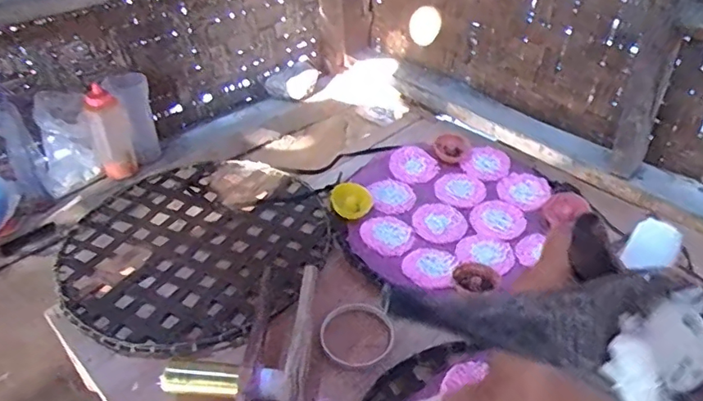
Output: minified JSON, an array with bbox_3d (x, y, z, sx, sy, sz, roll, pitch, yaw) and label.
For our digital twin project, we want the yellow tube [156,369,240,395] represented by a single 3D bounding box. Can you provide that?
[{"bbox_3d":[-0.159,0.189,0.559,0.081,0.018,0.017,1,40,2],"label":"yellow tube"}]

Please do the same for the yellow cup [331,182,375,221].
[{"bbox_3d":[0.001,0.002,0.821,0.061,0.024,0.069,-3,40,-2],"label":"yellow cup"}]

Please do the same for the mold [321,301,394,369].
[{"bbox_3d":[0.007,0.160,0.652,0.088,0.014,0.093,-1,40,0],"label":"mold"}]

